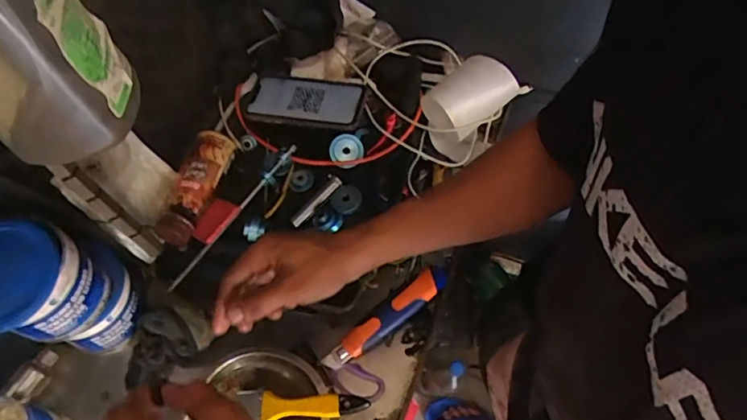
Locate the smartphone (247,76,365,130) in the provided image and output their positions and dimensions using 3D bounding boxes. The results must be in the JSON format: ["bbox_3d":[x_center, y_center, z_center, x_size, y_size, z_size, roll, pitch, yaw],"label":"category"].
[{"bbox_3d":[-0.093,-0.142,0.695,0.158,0.008,0.081,8,61,9],"label":"smartphone"}]

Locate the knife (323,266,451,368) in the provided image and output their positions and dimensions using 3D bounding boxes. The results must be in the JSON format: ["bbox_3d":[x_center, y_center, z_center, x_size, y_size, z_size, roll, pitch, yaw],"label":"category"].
[{"bbox_3d":[0.017,0.124,0.613,0.164,0.037,0.030,-37,64,-16],"label":"knife"}]

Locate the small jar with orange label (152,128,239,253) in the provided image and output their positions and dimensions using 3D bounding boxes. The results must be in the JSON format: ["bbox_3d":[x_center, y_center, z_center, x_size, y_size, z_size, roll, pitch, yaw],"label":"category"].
[{"bbox_3d":[-0.214,-0.026,0.653,0.048,0.056,0.143,11,61,10],"label":"small jar with orange label"}]

